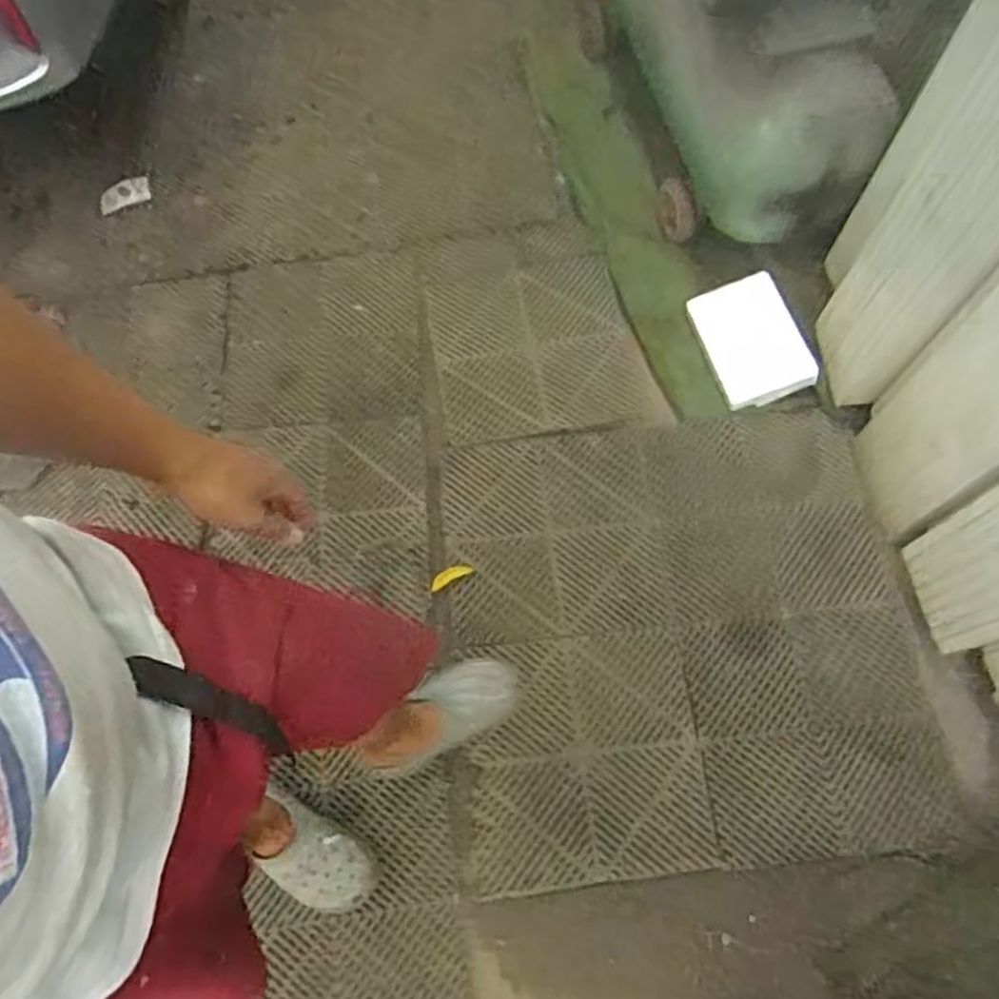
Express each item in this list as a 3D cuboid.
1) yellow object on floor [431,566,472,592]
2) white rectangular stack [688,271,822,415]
[{"bbox_3d":[-0.094,0.144,1.419,0.084,0.016,0.028,-30,69,-9],"label":"yellow object on floor"},{"bbox_3d":[0.507,-0.320,1.529,0.176,0.025,0.256,-23,75,19],"label":"white rectangular stack"}]

